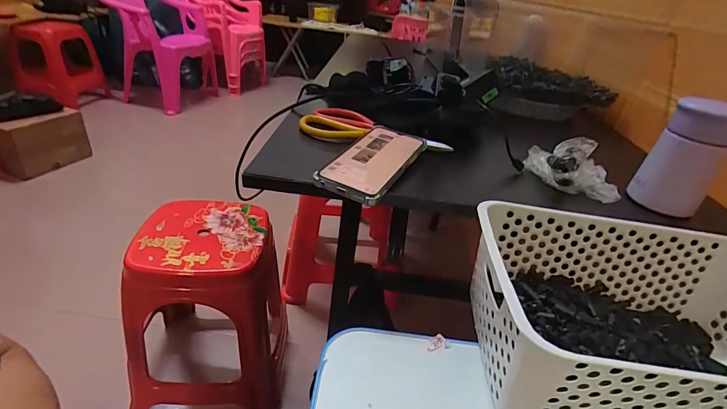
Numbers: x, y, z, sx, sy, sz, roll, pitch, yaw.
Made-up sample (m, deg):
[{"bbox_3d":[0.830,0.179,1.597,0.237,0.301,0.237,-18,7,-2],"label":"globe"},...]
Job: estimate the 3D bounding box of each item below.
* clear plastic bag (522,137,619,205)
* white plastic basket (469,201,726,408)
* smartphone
[{"bbox_3d":[0.260,-0.047,0.485,0.095,0.046,0.102,8,31,0],"label":"clear plastic bag"},{"bbox_3d":[0.261,0.110,0.351,0.306,0.110,0.201,8,31,0],"label":"white plastic basket"},{"bbox_3d":[0.013,-0.055,0.452,0.076,0.012,0.159,21,39,16],"label":"smartphone"}]

